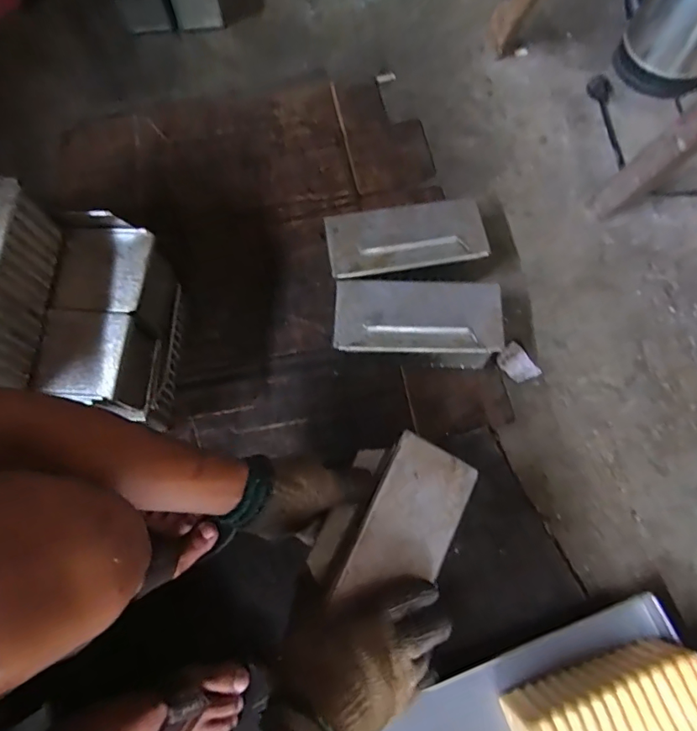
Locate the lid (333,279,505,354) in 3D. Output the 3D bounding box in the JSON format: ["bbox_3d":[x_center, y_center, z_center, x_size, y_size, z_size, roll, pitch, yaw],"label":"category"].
[{"bbox_3d":[0.087,-0.063,0.587,0.205,0.019,0.095,0,70,2],"label":"lid"}]

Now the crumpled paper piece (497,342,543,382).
[{"bbox_3d":[0.232,-0.001,0.651,0.043,0.006,0.054,-38,73,-11],"label":"crumpled paper piece"}]

